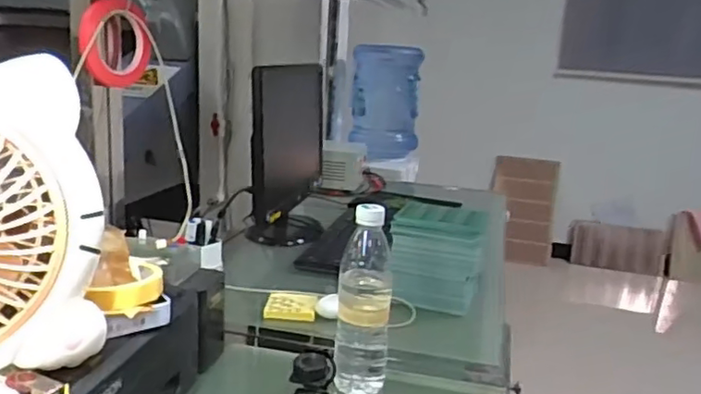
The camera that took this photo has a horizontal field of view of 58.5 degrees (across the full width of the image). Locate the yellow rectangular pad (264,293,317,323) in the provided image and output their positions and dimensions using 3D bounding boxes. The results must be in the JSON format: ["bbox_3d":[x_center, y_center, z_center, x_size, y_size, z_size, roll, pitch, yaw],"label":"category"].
[{"bbox_3d":[-0.089,0.164,0.940,0.075,0.012,0.074,3,14,-3],"label":"yellow rectangular pad"}]

